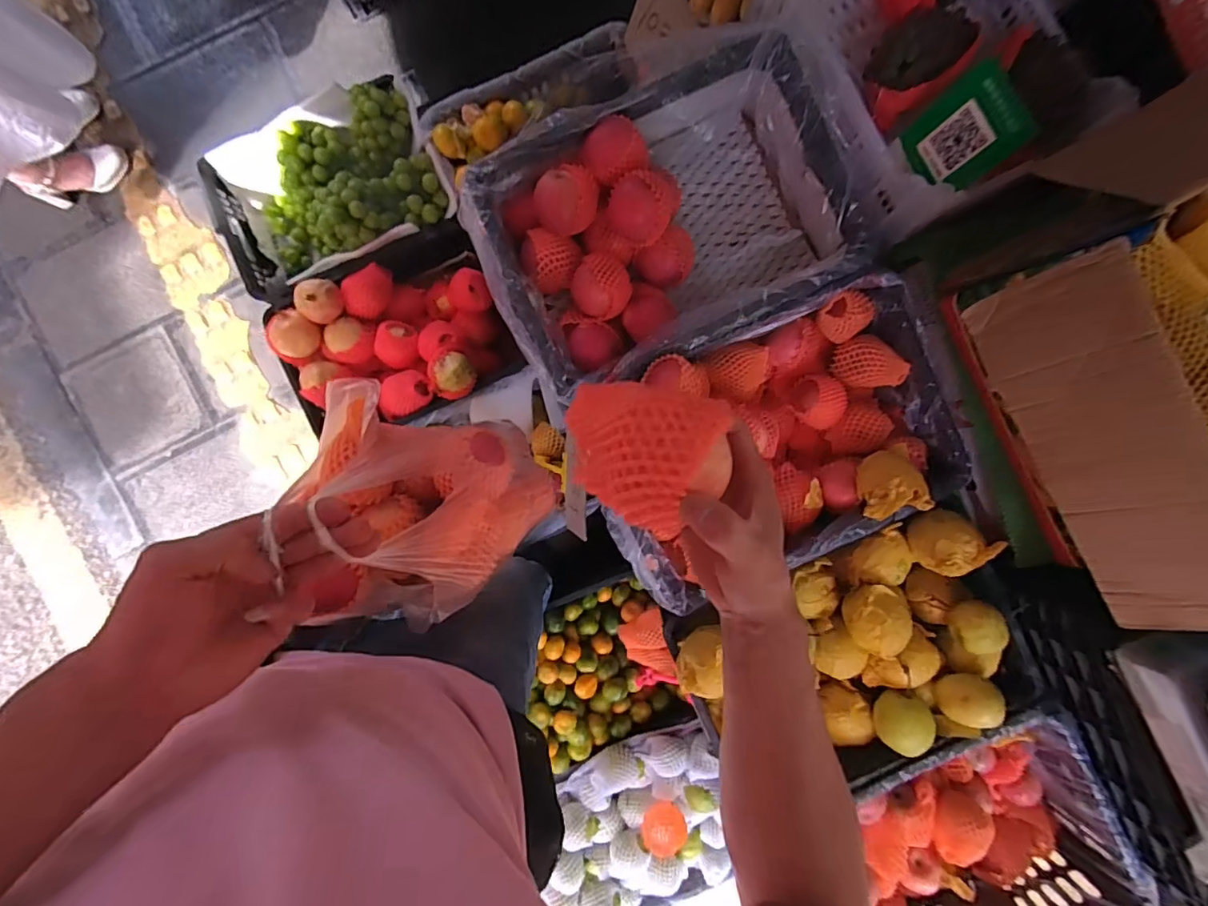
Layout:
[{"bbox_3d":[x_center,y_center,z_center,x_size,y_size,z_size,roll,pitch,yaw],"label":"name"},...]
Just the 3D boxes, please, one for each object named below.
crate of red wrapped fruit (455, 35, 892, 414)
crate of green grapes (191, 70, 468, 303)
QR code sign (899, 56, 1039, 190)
[{"bbox_3d":[0.105,-0.338,0.755,0.552,0.133,0.342,-25,92,-3],"label":"crate of red wrapped fruit"},{"bbox_3d":[-0.593,-0.559,1.102,0.471,0.207,0.374,-20,92,-3],"label":"crate of green grapes"},{"bbox_3d":[0.489,-0.432,0.686,0.019,0.126,0.117,-23,82,-31],"label":"QR code sign"}]

